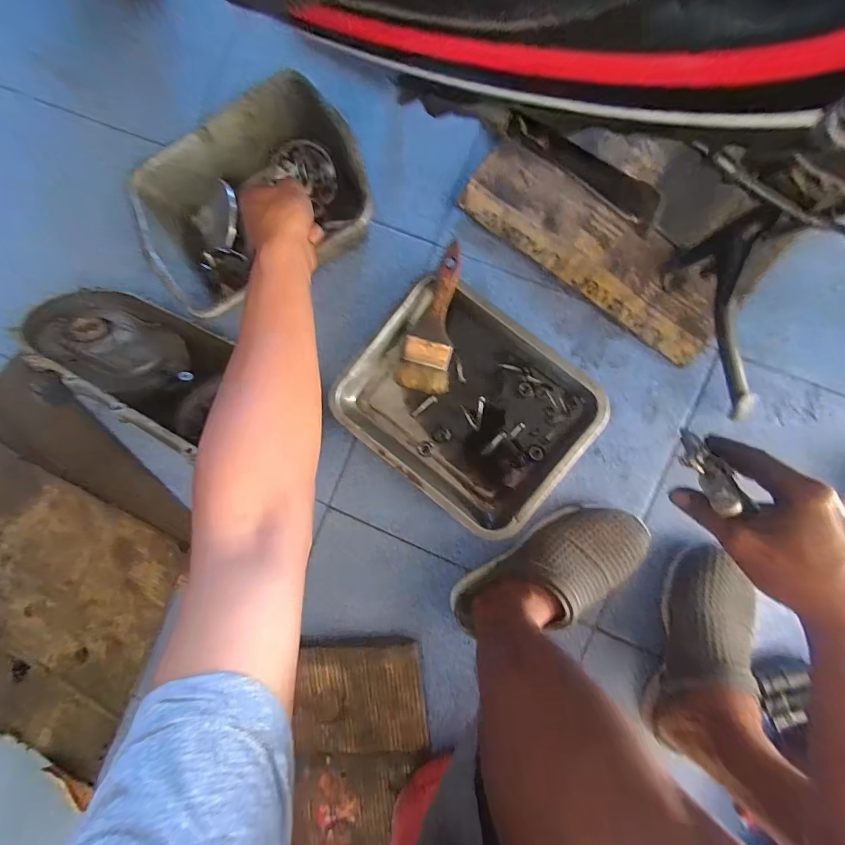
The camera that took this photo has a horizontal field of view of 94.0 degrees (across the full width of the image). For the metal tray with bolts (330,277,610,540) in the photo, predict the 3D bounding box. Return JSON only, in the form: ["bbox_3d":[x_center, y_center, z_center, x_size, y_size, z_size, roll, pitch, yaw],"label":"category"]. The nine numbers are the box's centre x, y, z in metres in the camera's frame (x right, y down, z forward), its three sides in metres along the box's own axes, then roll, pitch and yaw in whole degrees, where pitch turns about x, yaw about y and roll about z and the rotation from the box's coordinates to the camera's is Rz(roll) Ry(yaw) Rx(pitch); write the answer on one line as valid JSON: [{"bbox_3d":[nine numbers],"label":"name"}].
[{"bbox_3d":[0.057,-0.019,0.522,0.293,0.054,0.231,38,95,6],"label":"metal tray with bolts"}]

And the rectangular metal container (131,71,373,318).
[{"bbox_3d":[-0.215,-0.283,0.533,0.294,0.087,0.226,-23,88,7],"label":"rectangular metal container"}]

